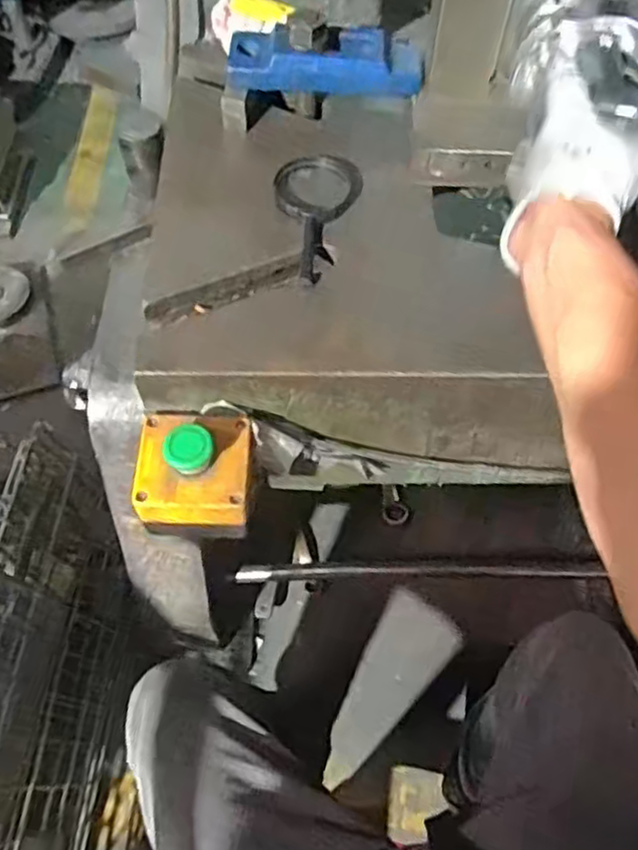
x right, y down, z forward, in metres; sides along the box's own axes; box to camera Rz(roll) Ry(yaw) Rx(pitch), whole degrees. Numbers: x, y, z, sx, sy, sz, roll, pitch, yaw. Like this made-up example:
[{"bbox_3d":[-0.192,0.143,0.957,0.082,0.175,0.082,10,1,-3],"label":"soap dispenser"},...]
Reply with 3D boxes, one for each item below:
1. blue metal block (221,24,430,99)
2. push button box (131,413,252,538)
[{"bbox_3d":[0.005,-0.303,0.552,0.161,0.032,0.056,4,62,0],"label":"blue metal block"},{"bbox_3d":[-0.089,0.034,0.482,0.082,0.075,0.085,-1,62,-2],"label":"push button box"}]

